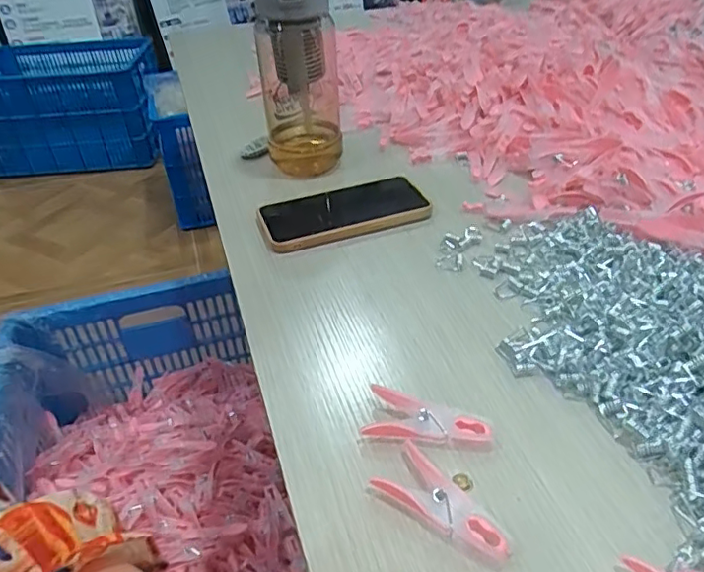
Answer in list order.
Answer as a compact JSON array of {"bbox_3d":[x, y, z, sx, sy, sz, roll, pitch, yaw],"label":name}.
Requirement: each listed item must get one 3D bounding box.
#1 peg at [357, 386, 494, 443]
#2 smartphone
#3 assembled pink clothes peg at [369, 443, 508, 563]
[{"bbox_3d":[0.046,0.085,0.347,0.074,0.017,0.034,9,40,15],"label":"peg"},{"bbox_3d":[-0.010,-0.073,0.549,0.154,0.014,0.080,-14,40,-13],"label":"smartphone"},{"bbox_3d":[0.052,0.116,0.308,0.077,0.014,0.039,27,47,32],"label":"assembled pink clothes peg"}]

